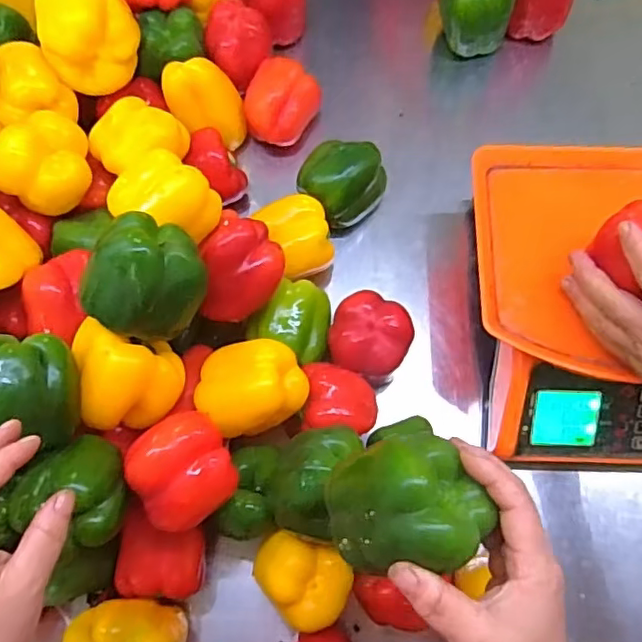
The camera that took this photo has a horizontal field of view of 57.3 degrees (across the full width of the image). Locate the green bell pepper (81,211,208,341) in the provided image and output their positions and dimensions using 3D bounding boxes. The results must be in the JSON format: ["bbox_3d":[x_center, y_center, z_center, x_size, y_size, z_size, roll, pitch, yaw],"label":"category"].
[{"bbox_3d":[-0.138,-0.033,0.476,0.084,0.090,0.099,24,72,8],"label":"green bell pepper"}]

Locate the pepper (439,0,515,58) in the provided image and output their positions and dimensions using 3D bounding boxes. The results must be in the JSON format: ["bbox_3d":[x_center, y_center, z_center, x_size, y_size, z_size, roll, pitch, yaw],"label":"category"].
[{"bbox_3d":[0.184,-0.376,0.700,0.073,0.080,0.072,-10,71,-4],"label":"pepper"}]

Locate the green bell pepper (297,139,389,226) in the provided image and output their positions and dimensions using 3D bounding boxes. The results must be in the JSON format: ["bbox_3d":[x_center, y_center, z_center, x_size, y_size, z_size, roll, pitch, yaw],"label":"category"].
[{"bbox_3d":[0.021,-0.147,0.638,0.088,0.086,0.075,-43,76,-14],"label":"green bell pepper"}]

